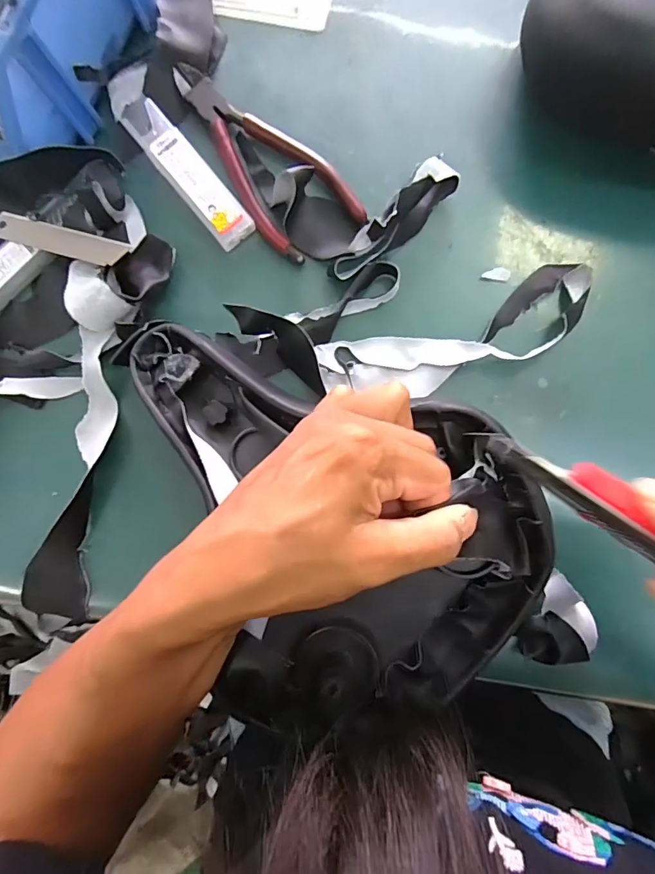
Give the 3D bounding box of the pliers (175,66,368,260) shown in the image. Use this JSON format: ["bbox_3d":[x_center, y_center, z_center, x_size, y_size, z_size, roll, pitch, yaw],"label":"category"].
[{"bbox_3d":[-0.039,-0.185,0.294,0.061,0.012,0.149,-31,85,1],"label":"pliers"}]

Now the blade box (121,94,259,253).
[{"bbox_3d":[-0.092,-0.171,0.294,0.026,0.016,0.112,-38,84,0],"label":"blade box"}]

